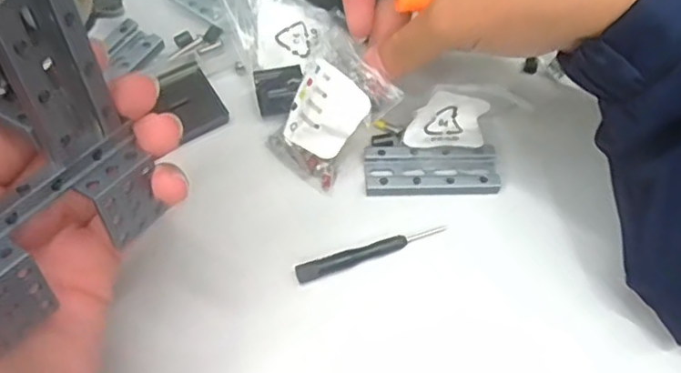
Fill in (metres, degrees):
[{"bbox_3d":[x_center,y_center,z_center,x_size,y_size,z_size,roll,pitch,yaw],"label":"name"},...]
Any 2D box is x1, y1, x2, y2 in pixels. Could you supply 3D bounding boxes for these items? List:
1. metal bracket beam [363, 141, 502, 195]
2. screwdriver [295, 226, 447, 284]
[{"bbox_3d":[0.045,-0.008,0.303,0.065,0.007,0.025,1,60,-1],"label":"metal bracket beam"},{"bbox_3d":[0.014,0.029,0.283,0.070,0.004,0.008,-17,62,-11],"label":"screwdriver"}]

